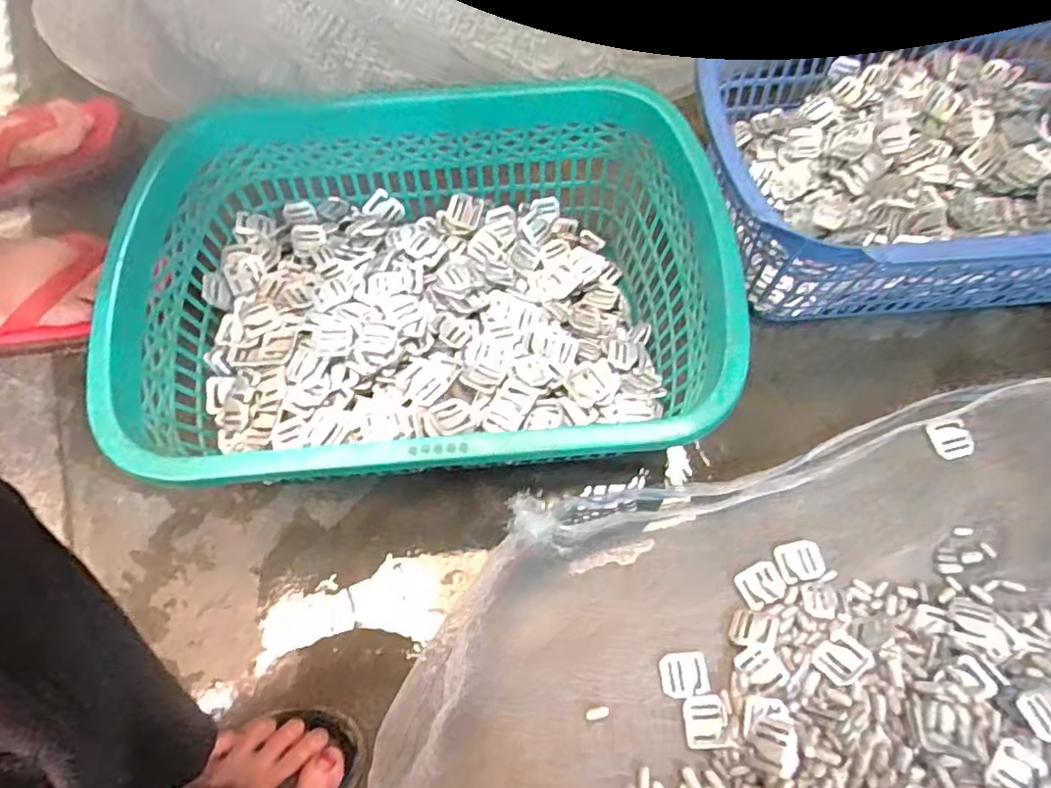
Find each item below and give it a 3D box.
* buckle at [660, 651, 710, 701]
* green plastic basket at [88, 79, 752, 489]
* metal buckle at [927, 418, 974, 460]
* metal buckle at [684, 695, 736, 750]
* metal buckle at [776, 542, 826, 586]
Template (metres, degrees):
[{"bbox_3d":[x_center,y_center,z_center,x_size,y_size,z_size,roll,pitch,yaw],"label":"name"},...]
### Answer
[{"bbox_3d":[0.121,0.213,0.474,0.035,0.004,0.031,-4,68,-3],"label":"buckle"},{"bbox_3d":[-0.078,-0.083,0.529,0.450,0.154,0.336,-4,66,-2],"label":"green plastic basket"},{"bbox_3d":[0.375,0.040,0.548,0.034,0.005,0.033,-10,74,6],"label":"metal buckle"},{"bbox_3d":[0.133,0.240,0.457,0.031,0.004,0.035,-6,55,10],"label":"metal buckle"},{"bbox_3d":[0.224,0.137,0.509,0.037,0.005,0.031,-8,68,-5],"label":"metal buckle"}]

